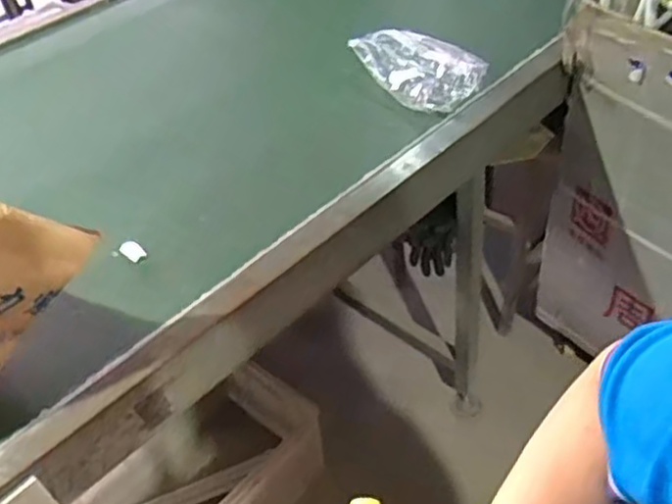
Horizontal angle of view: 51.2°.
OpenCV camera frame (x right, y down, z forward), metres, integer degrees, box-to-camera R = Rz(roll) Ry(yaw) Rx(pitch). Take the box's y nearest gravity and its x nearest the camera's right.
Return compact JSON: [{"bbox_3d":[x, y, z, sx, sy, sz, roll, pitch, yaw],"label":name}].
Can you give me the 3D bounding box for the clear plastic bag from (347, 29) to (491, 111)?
[{"bbox_3d":[0.129,-0.348,1.320,0.290,0.069,0.164,25,51,31],"label":"clear plastic bag"}]

